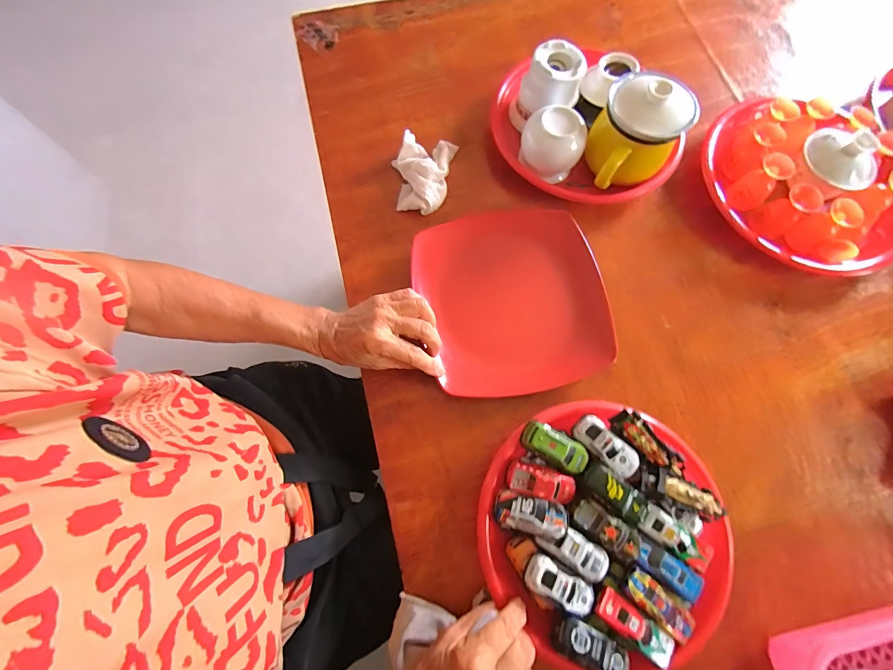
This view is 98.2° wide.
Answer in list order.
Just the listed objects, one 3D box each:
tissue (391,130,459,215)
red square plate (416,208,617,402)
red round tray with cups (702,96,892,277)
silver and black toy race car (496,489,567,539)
[{"bbox_3d":[-0.031,-0.200,0.473,0.069,0.036,0.101,9,73,1],"label":"tissue"},{"bbox_3d":[0.076,-0.040,0.436,0.198,0.025,0.205,-14,74,-6],"label":"red square plate"},{"bbox_3d":[0.443,-0.184,0.467,0.249,0.072,0.213,25,74,6],"label":"red round tray with cups"},{"bbox_3d":[0.074,0.159,0.342,0.062,0.015,0.030,7,72,16],"label":"silver and black toy race car"}]

